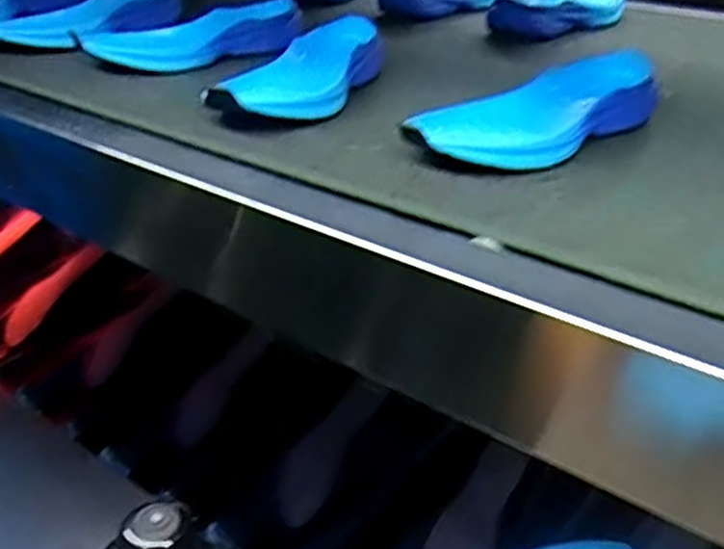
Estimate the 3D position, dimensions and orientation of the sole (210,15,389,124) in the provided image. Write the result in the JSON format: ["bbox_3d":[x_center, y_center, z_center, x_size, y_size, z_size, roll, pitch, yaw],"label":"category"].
[{"bbox_3d":[-0.044,-0.181,0.657,0.081,0.035,0.227,11,35,15],"label":"sole"}]

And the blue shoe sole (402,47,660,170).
[{"bbox_3d":[0.138,-0.126,0.568,0.231,0.038,0.088,-27,43,-35],"label":"blue shoe sole"}]

